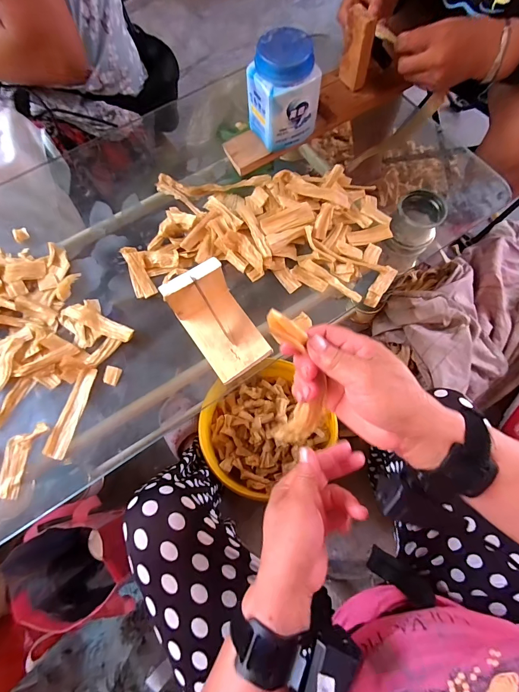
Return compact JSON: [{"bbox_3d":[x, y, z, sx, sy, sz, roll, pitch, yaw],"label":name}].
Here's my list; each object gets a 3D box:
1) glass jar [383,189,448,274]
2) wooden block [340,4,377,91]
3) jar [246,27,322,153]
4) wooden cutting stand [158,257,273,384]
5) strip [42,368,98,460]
[{"bbox_3d":[0.252,-0.190,0.561,0.068,0.109,0.072,-1,70,2],"label":"glass jar"},{"bbox_3d":[0.144,-0.437,0.498,0.019,0.095,0.043,-28,72,-8],"label":"wooden block"},{"bbox_3d":[0.036,-0.363,0.481,0.081,0.119,0.073,-35,73,-10],"label":"jar"},{"bbox_3d":[-0.048,-0.031,0.411,0.078,0.067,0.122,-35,73,-10],"label":"wooden cutting stand"},{"bbox_3d":[-0.237,0.083,0.426,0.027,0.006,0.113,14,71,7],"label":"strip"}]

